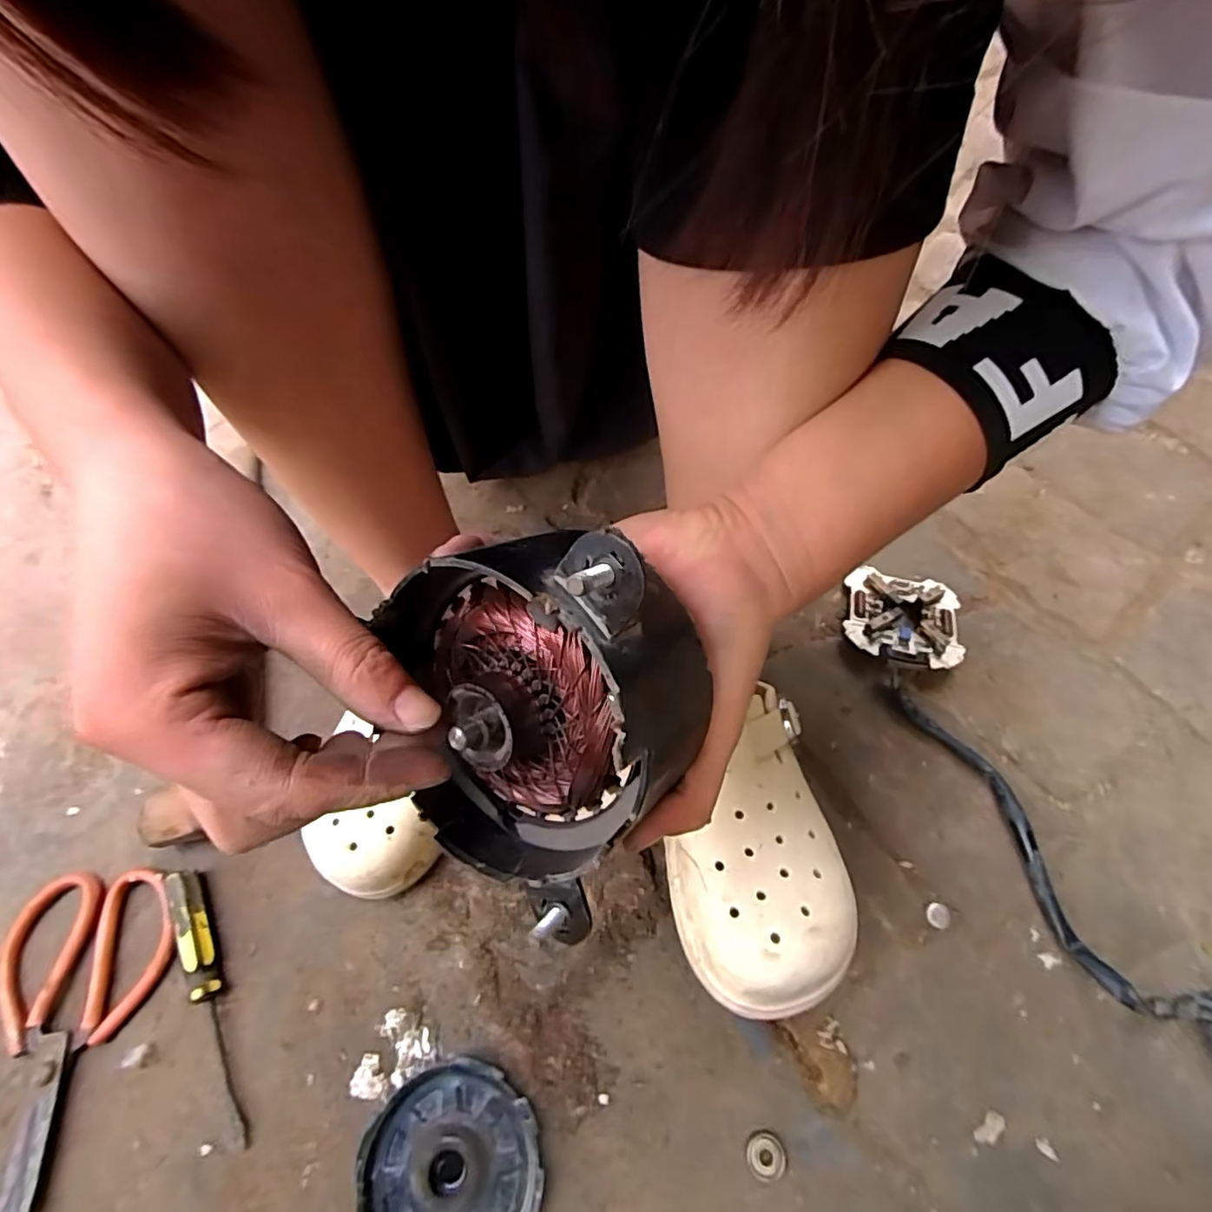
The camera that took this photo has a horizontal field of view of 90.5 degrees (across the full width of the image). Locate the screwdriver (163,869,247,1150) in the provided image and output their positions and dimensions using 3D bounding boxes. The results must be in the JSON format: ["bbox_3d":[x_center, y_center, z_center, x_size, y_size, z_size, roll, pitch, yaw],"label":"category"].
[{"bbox_3d":[-0.256,0.251,0.386,0.016,0.023,0.164,-25,67,-9],"label":"screwdriver"}]

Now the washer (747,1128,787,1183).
[{"bbox_3d":[0.092,0.316,0.346,0.020,0.005,0.022,11,66,7],"label":"washer"}]

